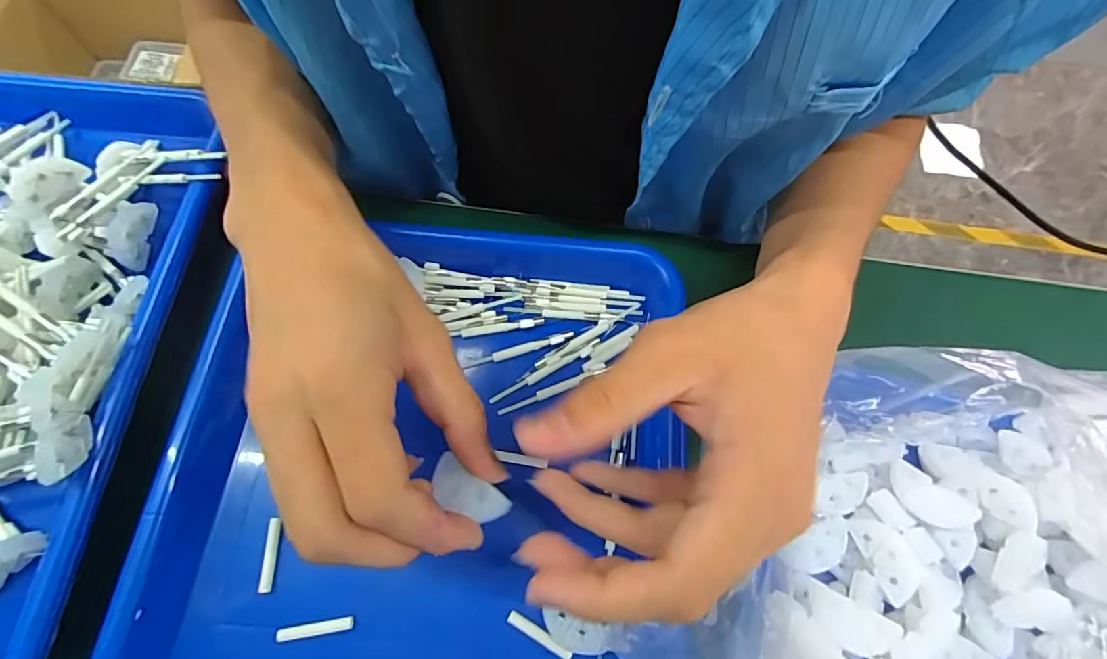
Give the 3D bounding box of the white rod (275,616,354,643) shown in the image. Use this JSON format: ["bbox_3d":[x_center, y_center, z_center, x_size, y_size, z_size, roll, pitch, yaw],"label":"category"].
[{"bbox_3d":[-0.111,0.140,0.240,0.033,0.004,0.006,-8,69,-5],"label":"white rod"}]

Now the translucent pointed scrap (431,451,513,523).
[{"bbox_3d":[-0.034,0.065,0.206,0.034,0.004,0.017,28,71,14],"label":"translucent pointed scrap"}]

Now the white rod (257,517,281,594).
[{"bbox_3d":[-0.138,0.109,0.249,0.006,0.004,0.033,-1,69,-2],"label":"white rod"}]

